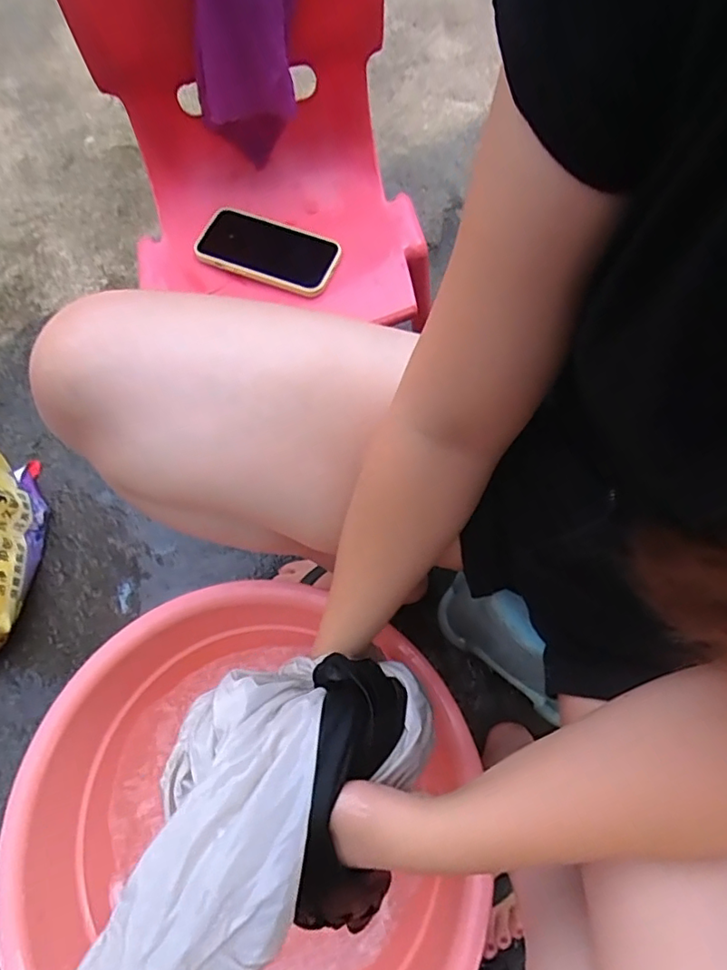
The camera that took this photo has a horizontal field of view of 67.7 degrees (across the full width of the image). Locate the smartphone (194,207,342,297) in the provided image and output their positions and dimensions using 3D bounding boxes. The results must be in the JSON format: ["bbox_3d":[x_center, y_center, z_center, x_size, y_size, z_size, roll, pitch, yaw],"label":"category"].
[{"bbox_3d":[-0.103,-0.257,0.595,0.152,0.015,0.082,21,69,3],"label":"smartphone"}]

